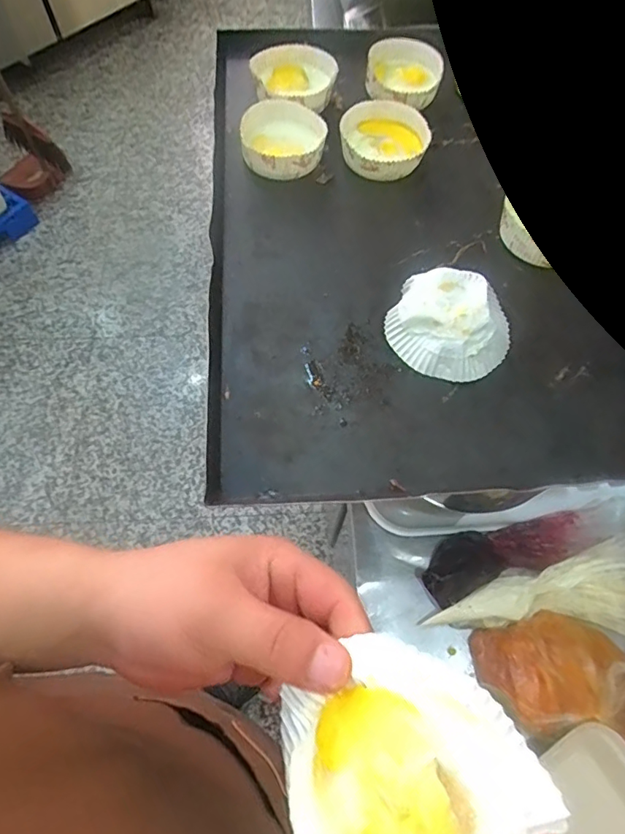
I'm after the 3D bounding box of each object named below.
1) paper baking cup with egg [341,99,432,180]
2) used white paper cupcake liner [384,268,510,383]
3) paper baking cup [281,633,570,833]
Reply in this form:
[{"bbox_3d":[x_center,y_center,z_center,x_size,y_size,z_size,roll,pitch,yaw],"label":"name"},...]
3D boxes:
[{"bbox_3d":[0.080,-0.307,0.569,0.094,0.032,0.093,1,65,-1],"label":"paper baking cup with egg"},{"bbox_3d":[0.128,-0.088,0.466,0.105,0.036,0.107,1,65,-1],"label":"used white paper cupcake liner"},{"bbox_3d":[0.040,0.151,0.203,0.097,0.055,0.109,-32,70,-15],"label":"paper baking cup"}]

